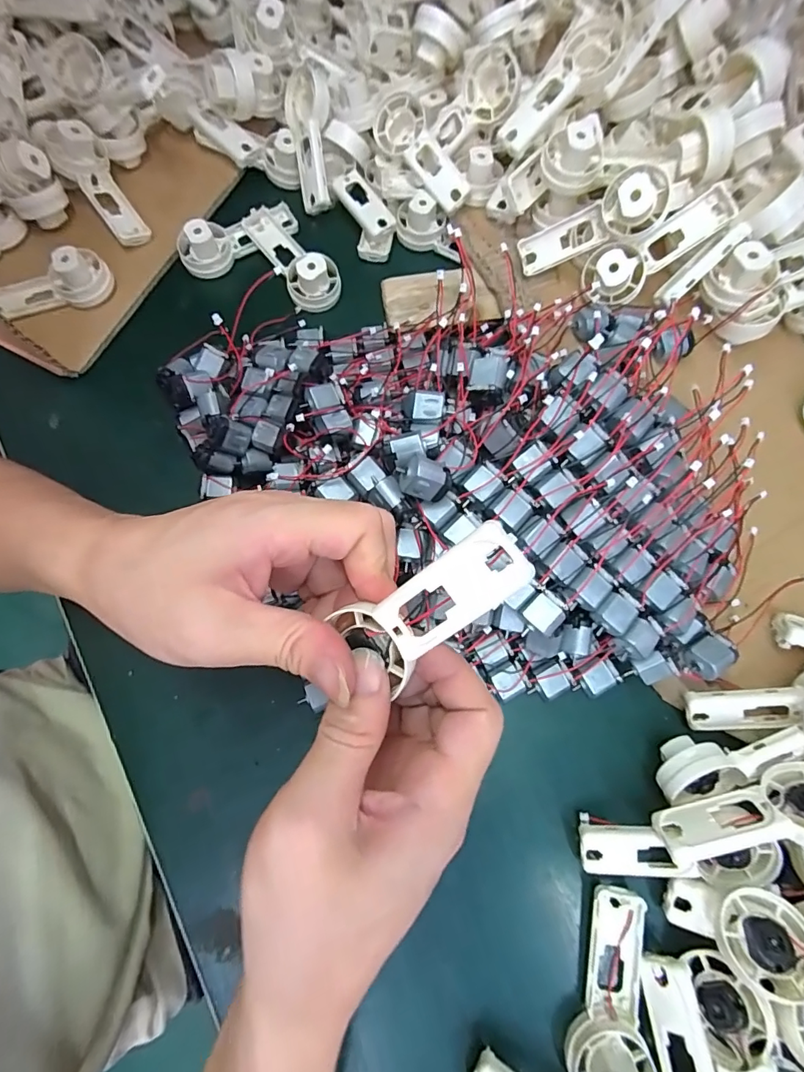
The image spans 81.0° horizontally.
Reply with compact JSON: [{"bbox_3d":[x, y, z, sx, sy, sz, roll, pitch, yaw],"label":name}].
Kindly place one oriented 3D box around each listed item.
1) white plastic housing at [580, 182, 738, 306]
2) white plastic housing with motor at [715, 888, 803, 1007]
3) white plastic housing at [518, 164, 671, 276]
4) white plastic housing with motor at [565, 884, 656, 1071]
[{"bbox_3d":[0.161,-0.189,0.310,0.101,0.024,0.035,-31,76,5],"label":"white plastic housing"},{"bbox_3d":[0.202,0.189,0.209,0.105,0.027,0.036,0,73,19],"label":"white plastic housing with motor"},{"bbox_3d":[0.123,-0.206,0.311,0.090,0.035,0.028,-9,68,40],"label":"white plastic housing"},{"bbox_3d":[0.103,0.227,0.230,0.037,0.025,0.090,4,74,0],"label":"white plastic housing with motor"}]

